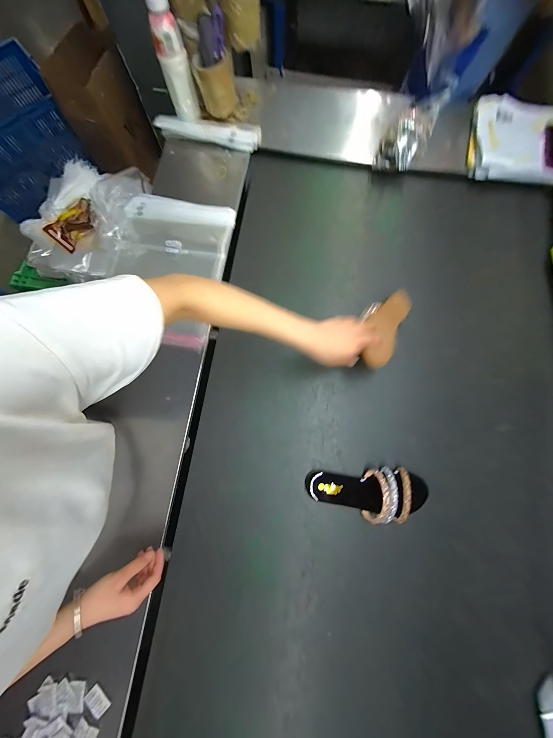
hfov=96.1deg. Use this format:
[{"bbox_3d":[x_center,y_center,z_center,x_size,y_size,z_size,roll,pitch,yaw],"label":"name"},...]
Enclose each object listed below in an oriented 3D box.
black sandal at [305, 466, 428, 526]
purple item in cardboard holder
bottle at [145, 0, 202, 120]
[{"bbox_3d":[0.190,0.255,0.507,0.242,0.073,0.096,2,79,1],"label":"black sandal"},{"bbox_3d":[-0.148,-0.692,0.590,0.084,0.158,0.073,-18,79,-3],"label":"purple item in cardboard holder"},{"bbox_3d":[-0.238,-0.711,0.579,0.065,0.188,0.051,-19,79,-3],"label":"bottle"}]

